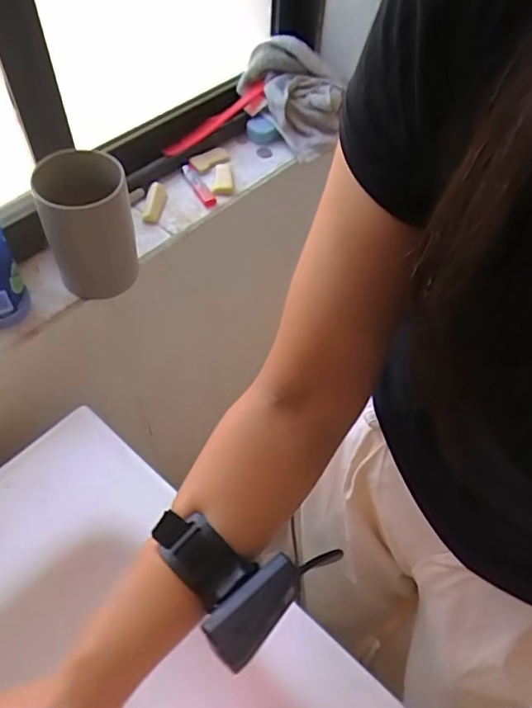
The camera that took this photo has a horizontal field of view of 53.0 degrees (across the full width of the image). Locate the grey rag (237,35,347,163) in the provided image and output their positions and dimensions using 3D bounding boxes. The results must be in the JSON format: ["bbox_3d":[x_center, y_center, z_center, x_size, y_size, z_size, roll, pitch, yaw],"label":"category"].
[{"bbox_3d":[0.058,-0.432,0.887,0.143,0.120,0.156,-29,60,-22],"label":"grey rag"}]

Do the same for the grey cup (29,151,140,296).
[{"bbox_3d":[-0.210,-0.153,0.637,0.097,0.153,0.119,-16,56,-14],"label":"grey cup"}]

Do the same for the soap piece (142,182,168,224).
[{"bbox_3d":[-0.161,-0.219,0.772,0.025,0.017,0.067,11,71,5],"label":"soap piece"}]

